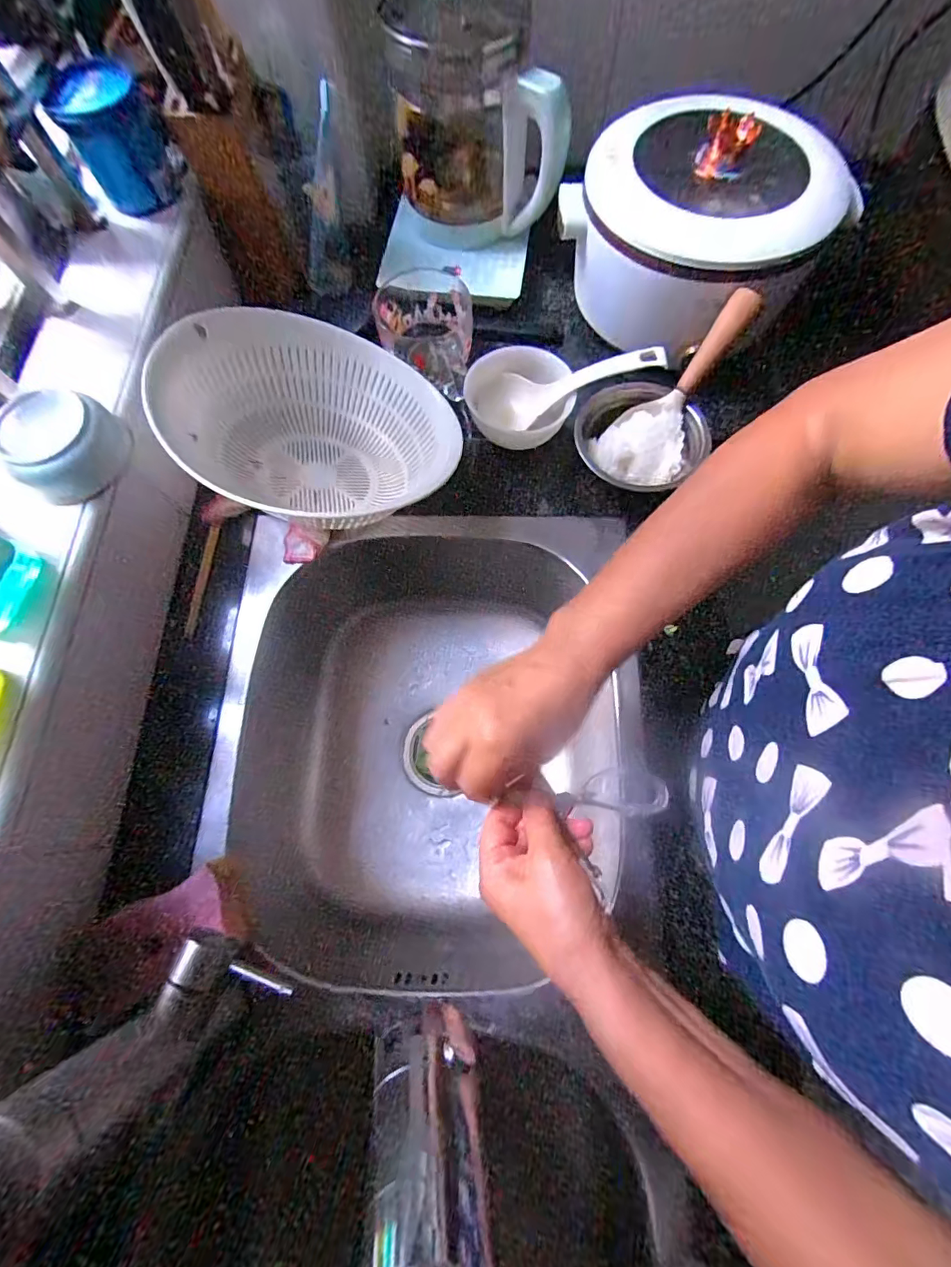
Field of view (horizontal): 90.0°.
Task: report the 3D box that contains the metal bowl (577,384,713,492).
[{"bbox_3d":[0.175,-0.208,0.513,0.127,0.058,0.115,42,77,14],"label":"metal bowl"}]

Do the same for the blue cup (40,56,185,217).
[{"bbox_3d":[-0.370,-0.511,0.501,0.087,0.092,0.099,-35,74,-10],"label":"blue cup"}]

